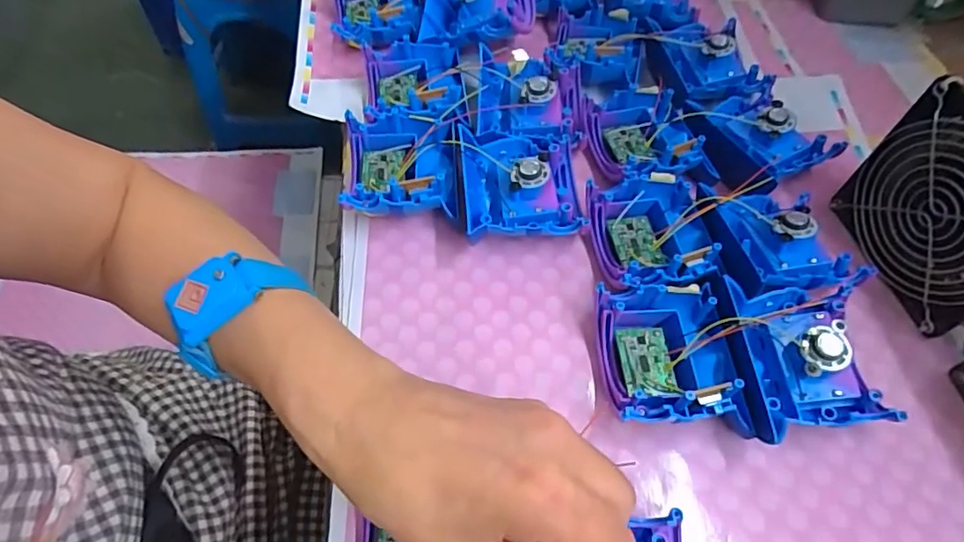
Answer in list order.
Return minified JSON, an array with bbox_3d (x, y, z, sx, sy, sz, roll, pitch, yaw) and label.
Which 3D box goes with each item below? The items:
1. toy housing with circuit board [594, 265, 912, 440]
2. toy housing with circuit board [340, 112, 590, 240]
[{"bbox_3d":[0.151,0.051,0.327,0.161,0.040,0.095,-2,58,-4],"label":"toy housing with circuit board"},{"bbox_3d":[-0.015,-0.062,0.387,0.167,0.041,0.098,7,57,2],"label":"toy housing with circuit board"}]

